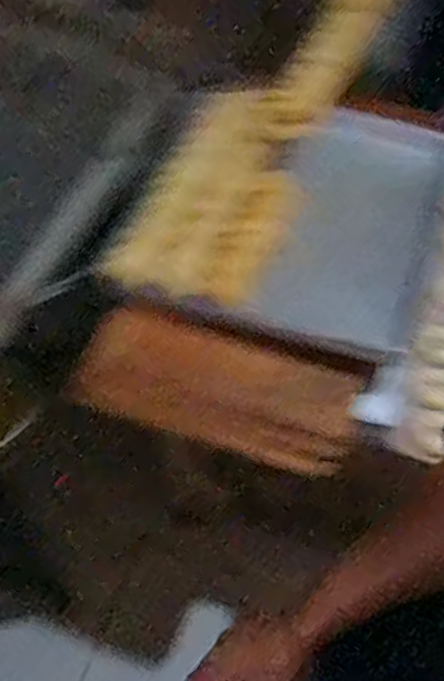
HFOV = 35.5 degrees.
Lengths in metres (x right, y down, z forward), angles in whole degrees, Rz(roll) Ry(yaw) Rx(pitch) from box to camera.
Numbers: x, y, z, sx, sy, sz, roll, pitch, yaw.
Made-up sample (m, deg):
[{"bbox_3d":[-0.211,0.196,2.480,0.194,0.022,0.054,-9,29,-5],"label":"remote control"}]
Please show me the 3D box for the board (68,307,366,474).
[{"bbox_3d":[-0.011,0.072,1.053,0.419,0.025,0.161,18,87,8],"label":"board"}]

